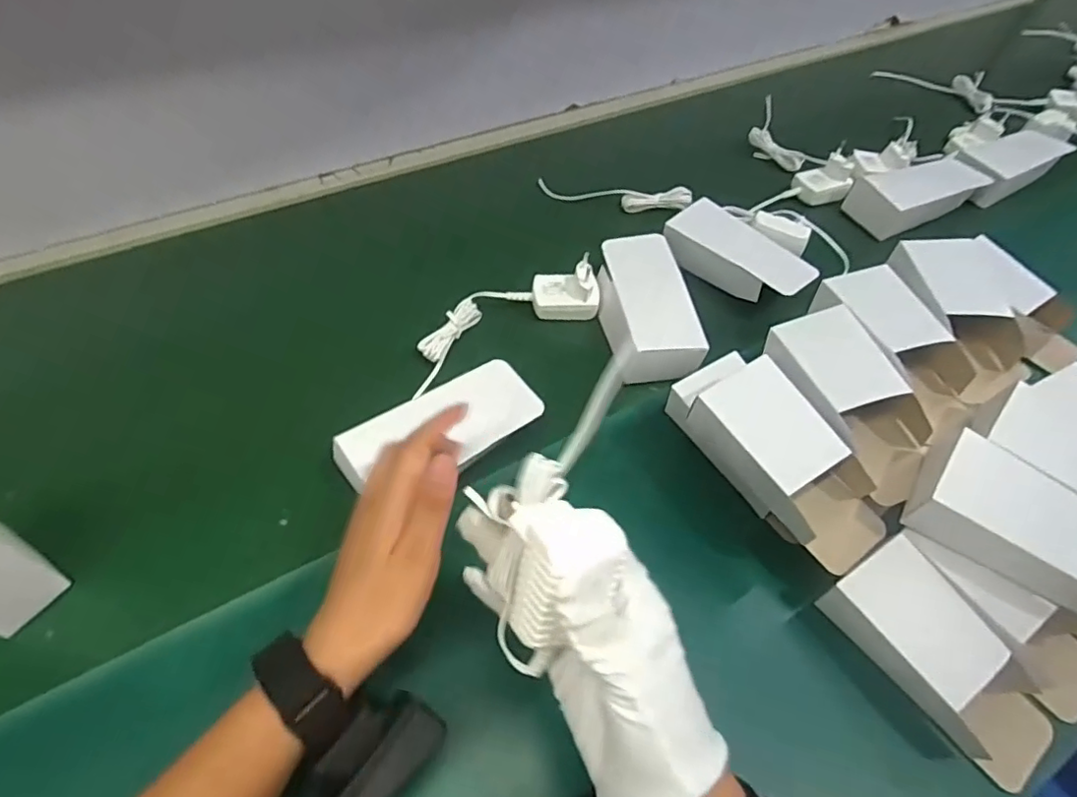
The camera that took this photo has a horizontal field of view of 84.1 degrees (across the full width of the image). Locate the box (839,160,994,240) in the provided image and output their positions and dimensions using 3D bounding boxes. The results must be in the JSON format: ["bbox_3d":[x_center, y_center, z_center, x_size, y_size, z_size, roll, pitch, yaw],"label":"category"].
[{"bbox_3d":[0.429,-0.234,0.680,0.138,0.044,0.077,-19,52,-19],"label":"box"}]

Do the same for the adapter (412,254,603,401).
[{"bbox_3d":[-0.035,-0.079,0.530,0.180,0.054,0.065,-21,53,-21],"label":"adapter"}]

